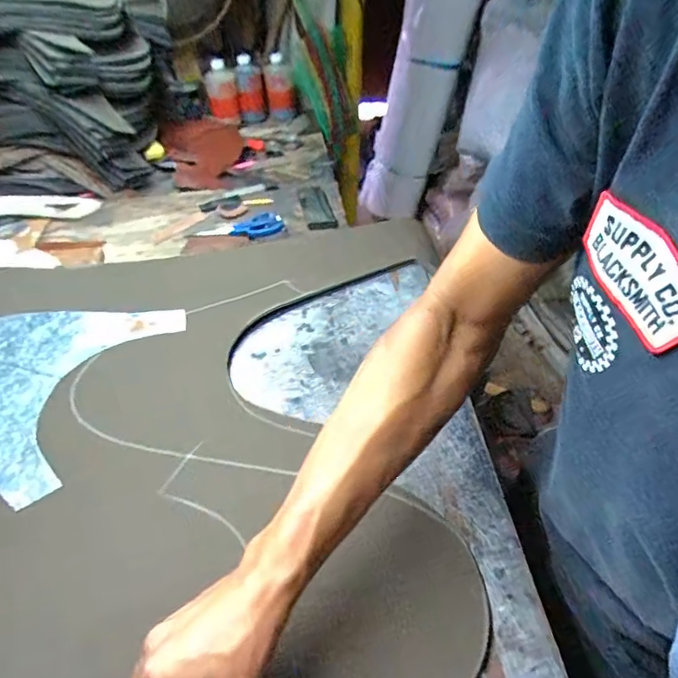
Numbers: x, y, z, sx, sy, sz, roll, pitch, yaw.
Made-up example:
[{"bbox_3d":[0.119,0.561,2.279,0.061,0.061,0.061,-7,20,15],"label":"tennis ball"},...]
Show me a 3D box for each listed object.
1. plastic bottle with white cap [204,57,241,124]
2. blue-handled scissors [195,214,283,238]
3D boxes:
[{"bbox_3d":[-0.297,-0.629,1.241,0.076,0.126,0.059,-7,45,-8],"label":"plastic bottle with white cap"},{"bbox_3d":[-0.177,-0.203,0.874,0.150,0.012,0.064,-2,43,2],"label":"blue-handled scissors"}]

